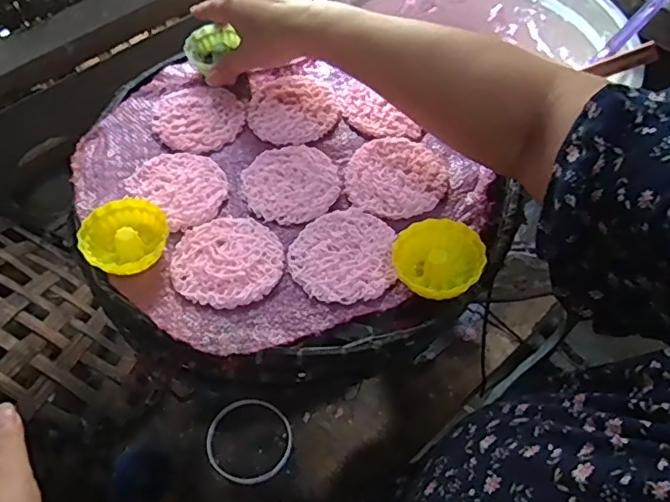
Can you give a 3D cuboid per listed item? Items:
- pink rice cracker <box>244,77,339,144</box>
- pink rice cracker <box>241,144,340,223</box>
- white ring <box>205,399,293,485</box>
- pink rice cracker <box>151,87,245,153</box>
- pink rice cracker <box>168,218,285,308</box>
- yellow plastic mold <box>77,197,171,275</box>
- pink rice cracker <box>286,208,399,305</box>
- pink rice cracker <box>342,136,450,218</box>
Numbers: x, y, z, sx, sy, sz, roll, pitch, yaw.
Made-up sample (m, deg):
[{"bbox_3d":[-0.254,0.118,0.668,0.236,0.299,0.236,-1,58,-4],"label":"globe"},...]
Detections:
[{"bbox_3d":[-0.038,-0.129,0.501,0.080,0.010,0.078,-16,55,-8],"label":"pink rice cracker"},{"bbox_3d":[-0.037,-0.057,0.454,0.075,0.004,0.077,-10,54,-4],"label":"pink rice cracker"},{"bbox_3d":[-0.093,0.206,0.608,0.092,0.010,0.088,-1,54,2],"label":"white ring"},{"bbox_3d":[-0.123,-0.119,0.497,0.078,0.007,0.073,-6,54,-1],"label":"pink rice cracker"},{"bbox_3d":[-0.080,0.006,0.411,0.079,0.005,0.076,-1,54,2],"label":"pink rice cracker"},{"bbox_3d":[-0.155,-0.010,0.414,0.057,0.022,0.062,-1,54,2],"label":"yellow plastic mold"},{"bbox_3d":[0.005,0.001,0.411,0.076,0.004,0.077,0,54,3],"label":"pink rice cracker"},{"bbox_3d":[0.049,-0.061,0.451,0.081,0.006,0.075,13,56,12],"label":"pink rice cracker"}]

